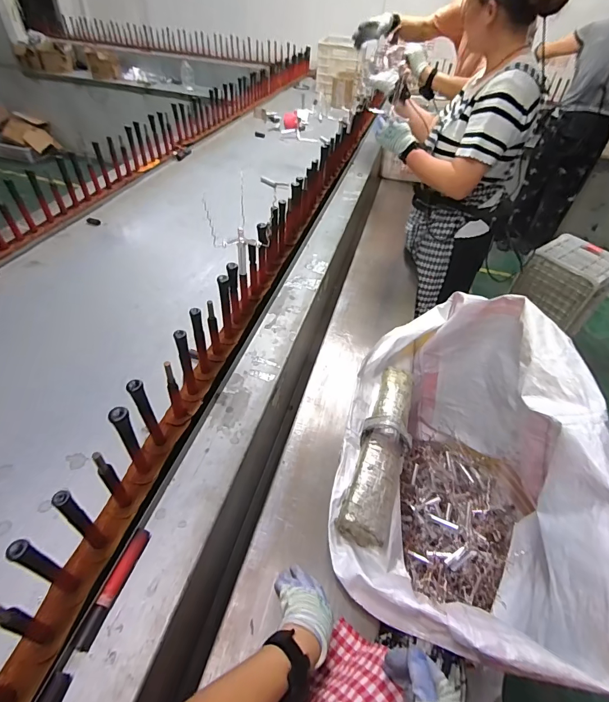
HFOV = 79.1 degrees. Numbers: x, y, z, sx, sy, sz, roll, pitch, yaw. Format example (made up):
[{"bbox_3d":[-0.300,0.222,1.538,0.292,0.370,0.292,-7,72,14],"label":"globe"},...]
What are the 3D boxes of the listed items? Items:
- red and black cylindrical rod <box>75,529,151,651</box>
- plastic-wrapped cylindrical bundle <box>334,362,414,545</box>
[{"bbox_3d":[-0.235,0.289,0.459,0.017,0.015,0.129,13,48,7],"label":"red and black cylindrical rod"},{"bbox_3d":[0.172,0.194,0.787,0.097,0.074,0.406,17,48,11],"label":"plastic-wrapped cylindrical bundle"}]

